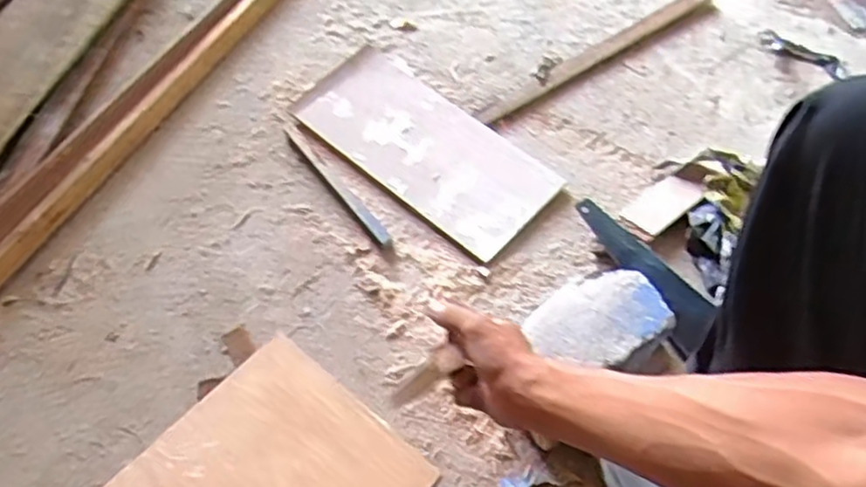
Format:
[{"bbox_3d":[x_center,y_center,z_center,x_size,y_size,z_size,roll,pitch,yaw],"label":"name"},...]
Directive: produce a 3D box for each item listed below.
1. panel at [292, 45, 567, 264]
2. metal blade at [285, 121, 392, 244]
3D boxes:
[{"bbox_3d":[-0.014,-0.147,1.009,0.397,0.019,0.186,38,65,21],"label":"panel"},{"bbox_3d":[-0.142,-0.092,0.970,0.018,0.008,0.261,-32,63,-19],"label":"metal blade"}]

